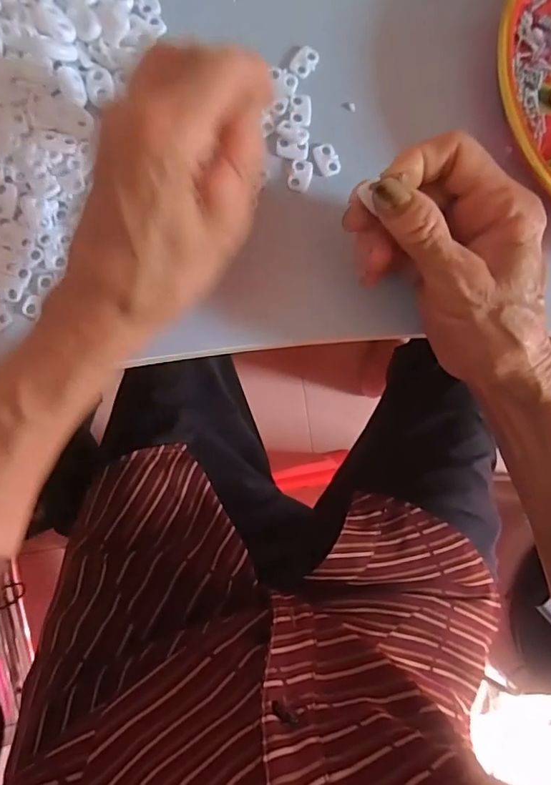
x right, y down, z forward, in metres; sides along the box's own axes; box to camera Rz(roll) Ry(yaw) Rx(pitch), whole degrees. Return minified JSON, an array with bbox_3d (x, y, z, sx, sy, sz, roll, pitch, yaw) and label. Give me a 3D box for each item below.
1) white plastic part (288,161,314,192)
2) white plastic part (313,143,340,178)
[{"bbox_3d":[0.014,-0.122,0.282,0.012,0.004,0.019,16,85,-3],"label":"white plastic part"},{"bbox_3d":[0.030,-0.132,0.285,0.013,0.004,0.019,-22,88,-6],"label":"white plastic part"}]

